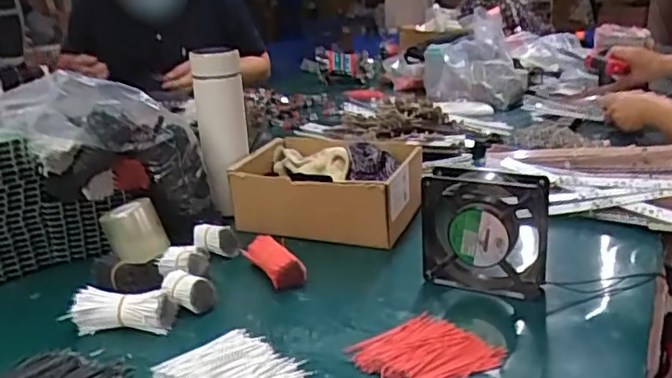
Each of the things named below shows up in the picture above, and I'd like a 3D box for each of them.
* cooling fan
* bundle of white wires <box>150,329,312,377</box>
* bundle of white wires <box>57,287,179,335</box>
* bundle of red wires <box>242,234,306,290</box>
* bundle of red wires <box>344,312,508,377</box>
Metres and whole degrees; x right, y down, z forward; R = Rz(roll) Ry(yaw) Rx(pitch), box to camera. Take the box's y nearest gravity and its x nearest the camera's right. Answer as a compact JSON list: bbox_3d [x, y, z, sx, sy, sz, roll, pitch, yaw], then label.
[{"bbox_3d":[0.148,0.041,0.628,0.121,0.118,0.045,7,20,22],"label":"cooling fan"},{"bbox_3d":[-0.088,0.149,0.514,0.101,0.011,0.092,-14,23,-34],"label":"bundle of white wires"},{"bbox_3d":[-0.203,0.115,0.590,0.097,0.032,0.034,-2,19,-5],"label":"bundle of white wires"},{"bbox_3d":[-0.068,0.080,0.689,0.034,0.037,0.091,-14,22,-33],"label":"bundle of red wires"},{"bbox_3d":[0.078,0.138,0.524,0.118,0.012,0.115,-6,19,-15],"label":"bundle of red wires"}]

